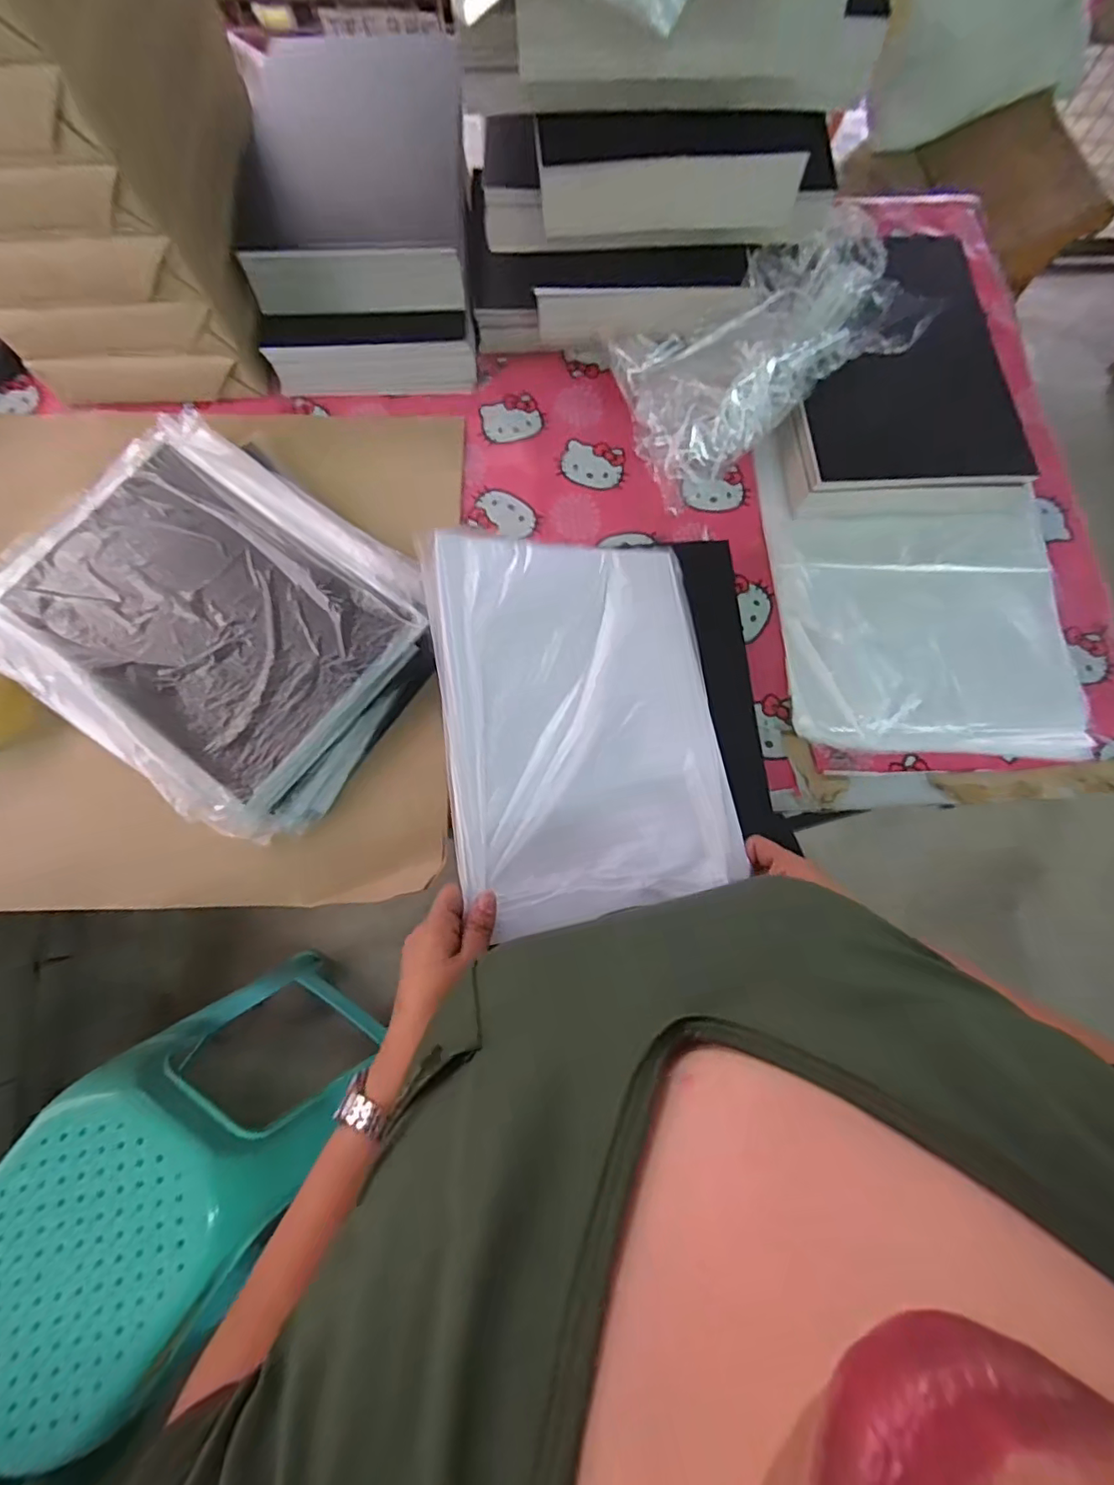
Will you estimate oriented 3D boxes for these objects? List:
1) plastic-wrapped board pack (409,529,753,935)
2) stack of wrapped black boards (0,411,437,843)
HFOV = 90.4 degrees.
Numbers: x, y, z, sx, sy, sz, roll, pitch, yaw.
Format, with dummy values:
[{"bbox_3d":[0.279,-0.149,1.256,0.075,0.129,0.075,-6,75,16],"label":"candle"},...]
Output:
[{"bbox_3d":[0.025,-0.035,0.505,0.256,0.022,0.362,-5,69,-17],"label":"plastic-wrapped board pack"},{"bbox_3d":[-0.367,-0.151,0.605,0.440,0.066,0.356,33,77,8],"label":"stack of wrapped black boards"}]

